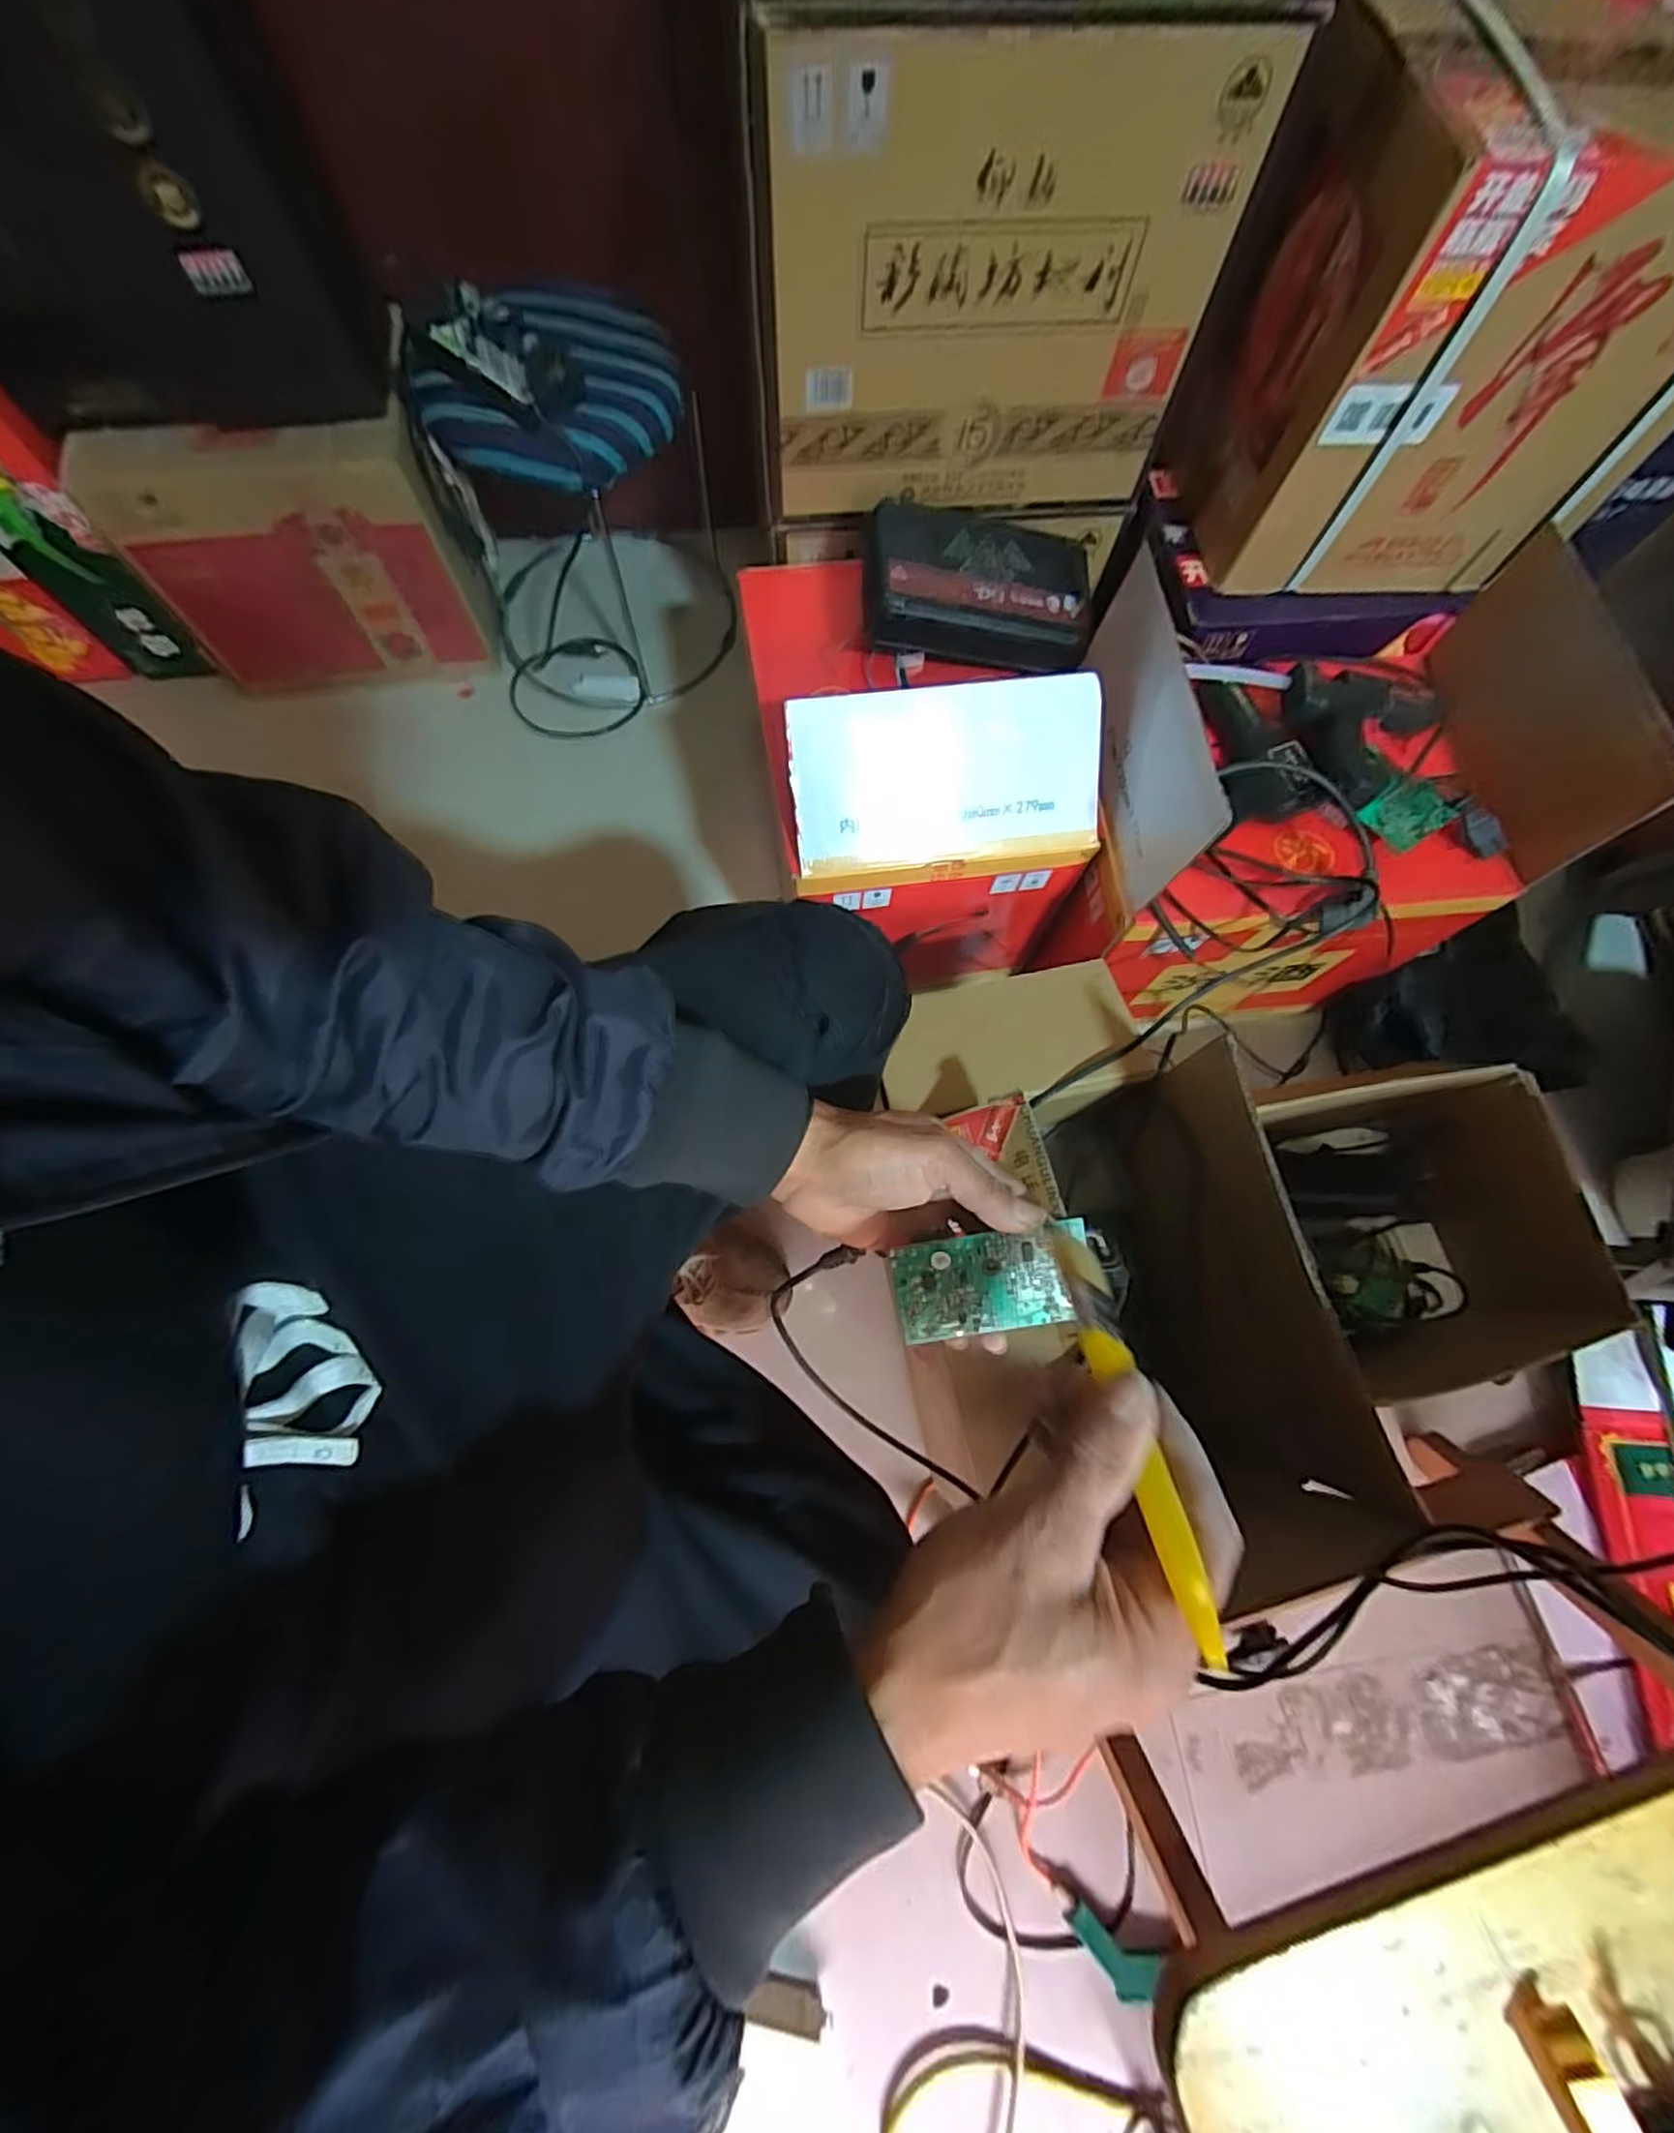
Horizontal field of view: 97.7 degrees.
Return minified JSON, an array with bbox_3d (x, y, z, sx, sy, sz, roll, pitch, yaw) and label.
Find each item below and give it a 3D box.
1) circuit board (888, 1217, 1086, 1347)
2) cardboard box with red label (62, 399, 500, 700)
[{"bbox_3d":[0.079,0.112,0.375,0.096,0.006,0.056,-14,100,5],"label":"circuit board"},{"bbox_3d":[-0.643,-0.608,0.897,0.355,0.268,0.084,-8,73,-4],"label":"cardboard box with red label"}]

